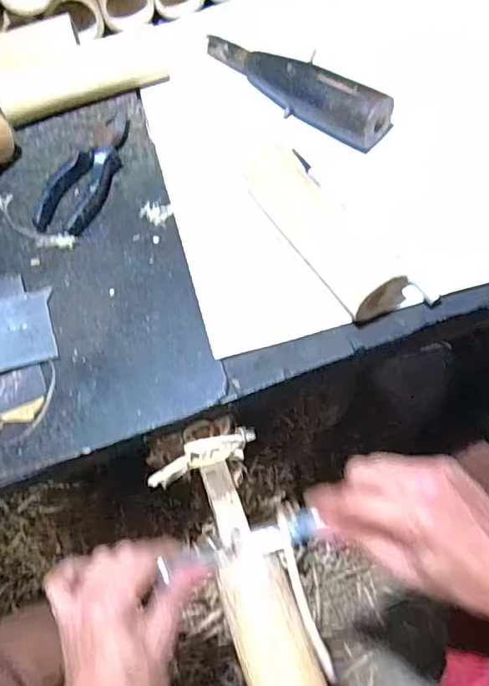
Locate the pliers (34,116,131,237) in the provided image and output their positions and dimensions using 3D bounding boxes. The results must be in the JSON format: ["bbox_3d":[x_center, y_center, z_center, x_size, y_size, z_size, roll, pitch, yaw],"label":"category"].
[{"bbox_3d":[-0.150,-0.168,0.504,0.052,0.023,0.144,21,69,10],"label":"pliers"}]

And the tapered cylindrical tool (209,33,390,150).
[{"bbox_3d":[0.044,-0.270,0.514,0.227,0.048,0.044,37,72,16],"label":"tapered cylindrical tool"}]

